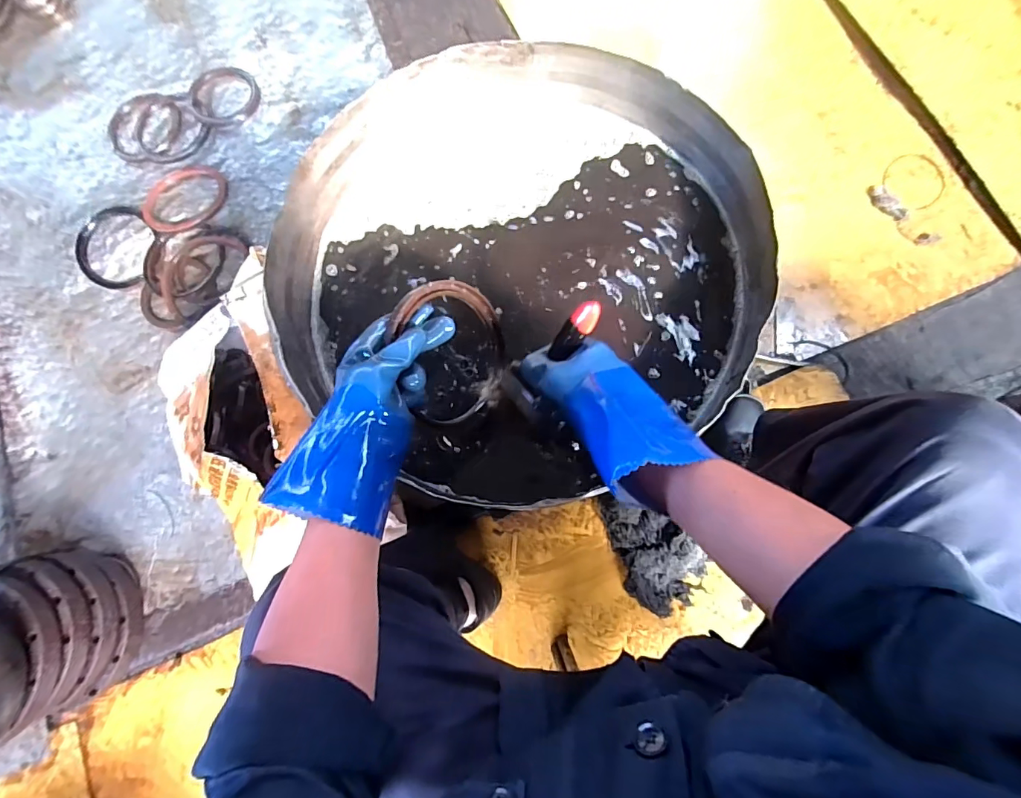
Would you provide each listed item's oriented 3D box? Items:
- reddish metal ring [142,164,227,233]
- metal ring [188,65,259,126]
[{"bbox_3d":[-0.659,-0.404,0.913,0.135,0.026,0.169,42,85,9],"label":"reddish metal ring"},{"bbox_3d":[-0.617,-0.653,0.969,0.143,0.025,0.143,0,81,3],"label":"metal ring"}]

